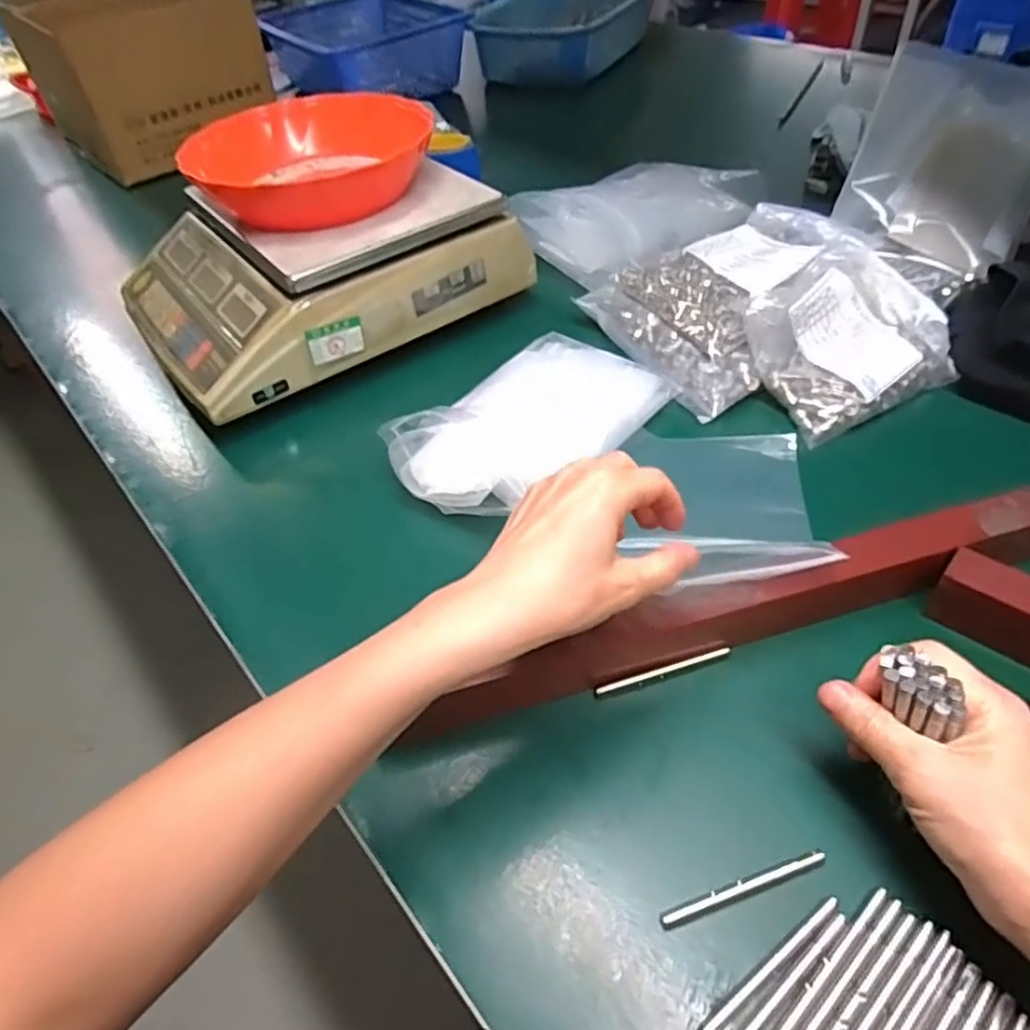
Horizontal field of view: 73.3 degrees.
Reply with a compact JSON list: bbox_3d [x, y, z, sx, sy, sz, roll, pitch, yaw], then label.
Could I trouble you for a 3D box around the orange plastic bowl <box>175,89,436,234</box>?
[{"bbox_3d":[-0.177,-0.322,0.616,0.202,0.054,0.181,-12,46,-3],"label":"orange plastic bowl"}]

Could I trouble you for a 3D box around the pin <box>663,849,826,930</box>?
[{"bbox_3d":[0.100,0.164,0.304,0.078,0.004,0.006,-17,49,-10],"label":"pin"}]

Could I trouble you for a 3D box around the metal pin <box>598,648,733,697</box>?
[{"bbox_3d":[0.082,0.087,0.383,0.079,0.004,0.006,-15,49,-9],"label":"metal pin"}]

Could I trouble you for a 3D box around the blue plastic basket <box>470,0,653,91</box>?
[{"bbox_3d":[0.098,-0.824,1.179,0.219,0.117,0.309,18,52,23],"label":"blue plastic basket"}]

